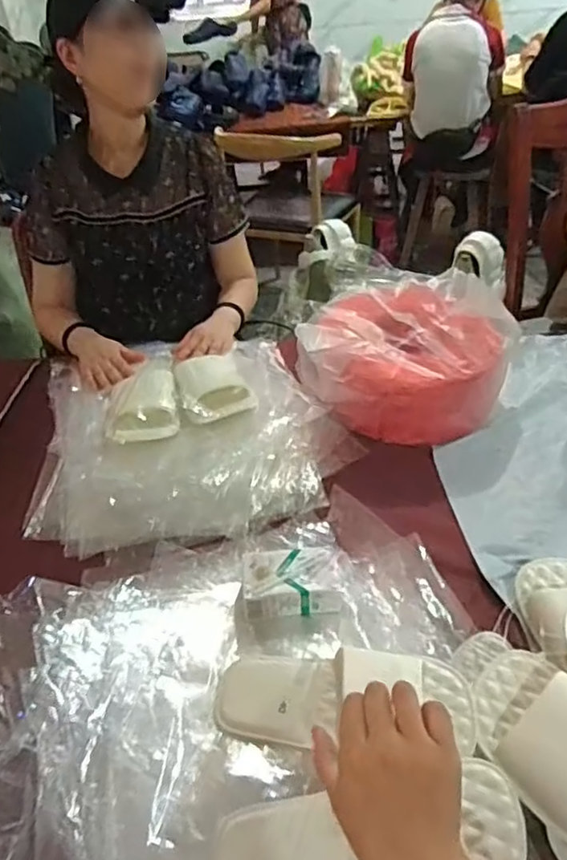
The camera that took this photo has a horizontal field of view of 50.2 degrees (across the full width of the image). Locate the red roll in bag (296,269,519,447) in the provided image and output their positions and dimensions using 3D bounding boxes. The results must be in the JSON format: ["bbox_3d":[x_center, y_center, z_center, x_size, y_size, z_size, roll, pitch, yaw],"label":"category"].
[{"bbox_3d":[0.177,-0.113,0.929,0.309,0.155,0.232,13,42,21],"label":"red roll in bag"}]

